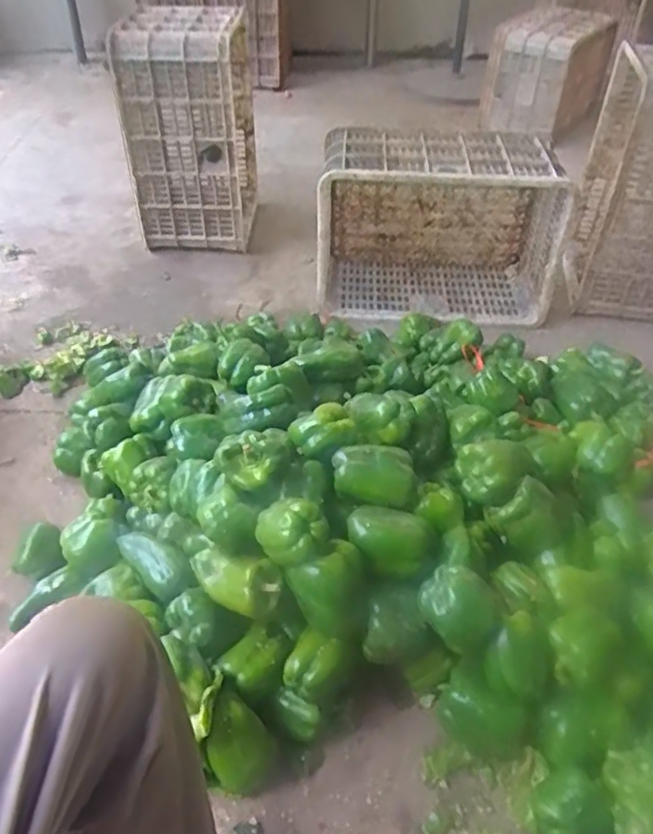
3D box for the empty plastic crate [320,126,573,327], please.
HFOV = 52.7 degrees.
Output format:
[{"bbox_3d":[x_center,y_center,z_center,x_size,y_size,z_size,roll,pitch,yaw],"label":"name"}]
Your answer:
[{"bbox_3d":[0.294,-0.517,1.724,0.582,0.369,0.391,3,42,2],"label":"empty plastic crate"}]

